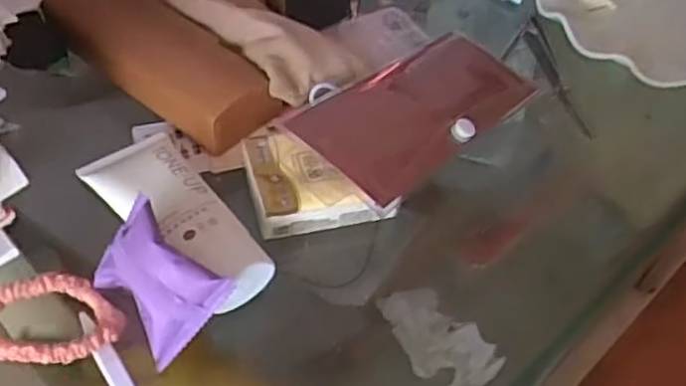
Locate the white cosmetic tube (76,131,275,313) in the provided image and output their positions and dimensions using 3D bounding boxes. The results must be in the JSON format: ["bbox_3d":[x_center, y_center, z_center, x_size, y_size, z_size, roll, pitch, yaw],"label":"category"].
[{"bbox_3d":[-0.081,0.006,0.360,0.052,0.022,0.124,-34,61,-30],"label":"white cosmetic tube"}]

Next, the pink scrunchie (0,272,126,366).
[{"bbox_3d":[-0.135,0.057,0.319,0.069,0.013,0.044,11,49,3],"label":"pink scrunchie"}]

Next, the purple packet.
[{"bbox_3d":[-0.084,0.039,0.319,0.062,0.020,0.046,44,98,13],"label":"purple packet"}]

